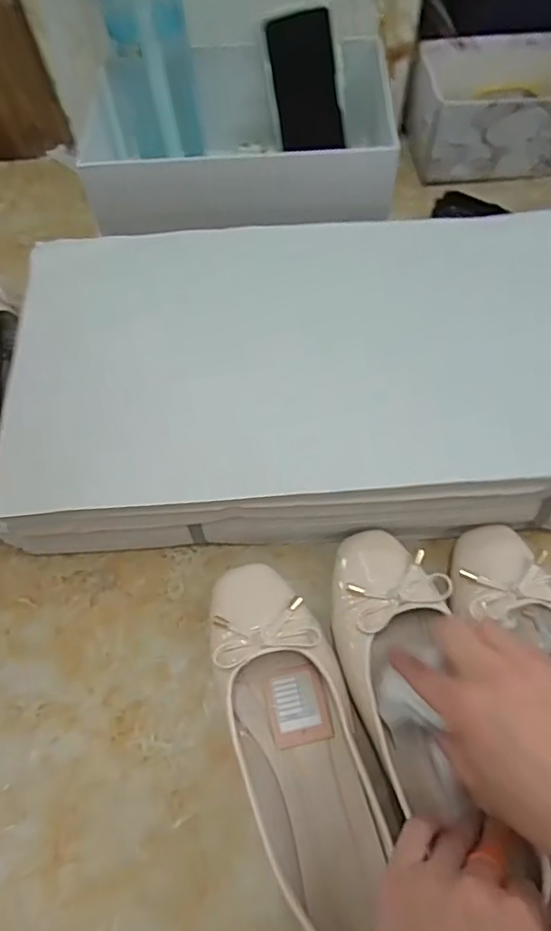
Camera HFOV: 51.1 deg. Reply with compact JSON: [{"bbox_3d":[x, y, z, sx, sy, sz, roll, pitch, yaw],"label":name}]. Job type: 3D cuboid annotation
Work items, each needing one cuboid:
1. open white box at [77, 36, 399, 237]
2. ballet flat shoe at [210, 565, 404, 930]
[{"bbox_3d":[-0.034,-0.332,0.598,0.297,0.095,0.198,-2,62,2],"label":"open white box"},{"bbox_3d":[0.016,0.179,0.379,0.087,0.051,0.240,-21,63,-8],"label":"ballet flat shoe"}]

